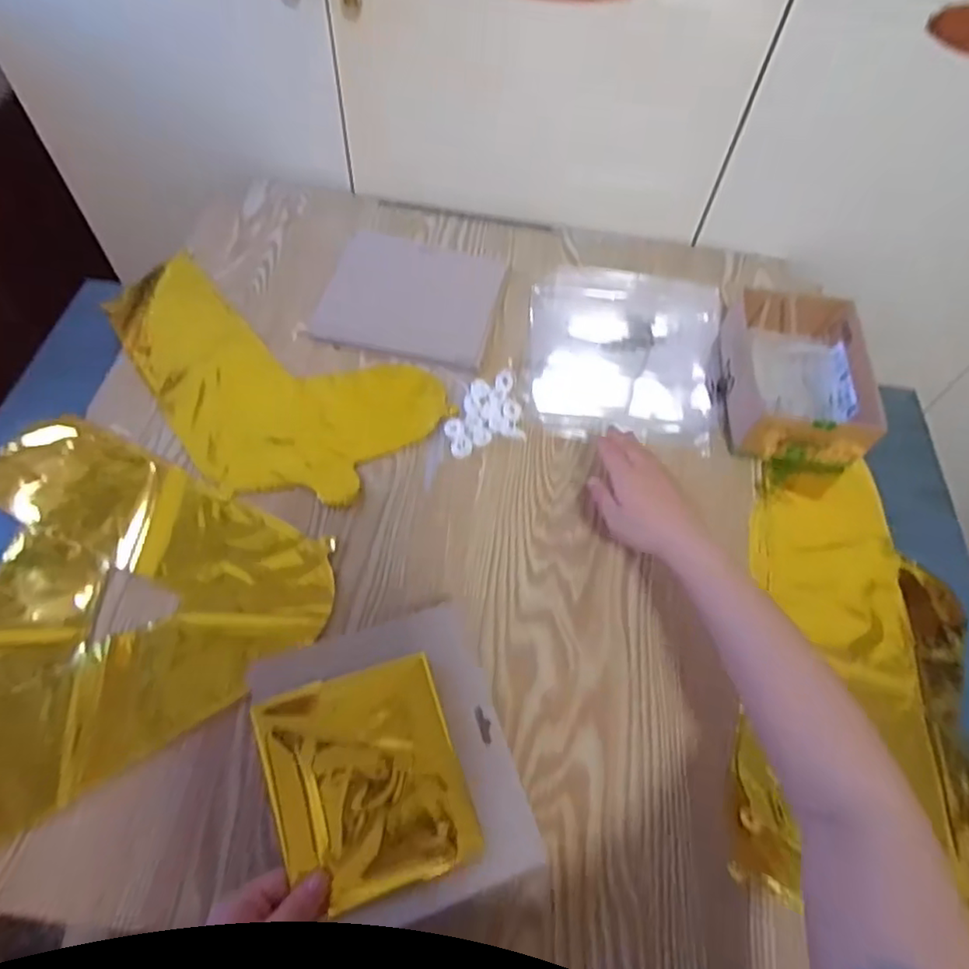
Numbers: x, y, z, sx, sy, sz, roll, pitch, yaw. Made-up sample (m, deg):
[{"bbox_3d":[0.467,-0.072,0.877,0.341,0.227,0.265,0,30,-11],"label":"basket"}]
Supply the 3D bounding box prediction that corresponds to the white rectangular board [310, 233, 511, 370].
[{"bbox_3d":[-0.081,-0.217,0.713,0.187,0.012,0.174,12,58,3],"label":"white rectangular board"}]

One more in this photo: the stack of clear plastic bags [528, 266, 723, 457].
[{"bbox_3d":[0.156,-0.150,0.686,0.208,0.024,0.254,10,58,2],"label":"stack of clear plastic bags"}]

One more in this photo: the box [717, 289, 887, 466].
[{"bbox_3d":[0.324,-0.113,0.651,0.124,0.069,0.181,7,58,0],"label":"box"}]

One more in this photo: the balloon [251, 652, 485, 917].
[{"bbox_3d":[-0.080,0.205,0.430,0.126,0.012,0.142,-12,73,-22],"label":"balloon"}]

